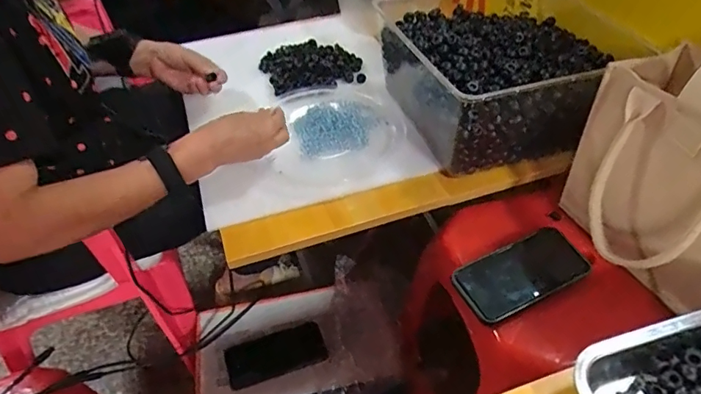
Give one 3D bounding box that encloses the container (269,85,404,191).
[{"bbox_3d":[-0.016,-0.107,0.755,0.184,0.027,0.239,-3,44,-1],"label":"container"}]

